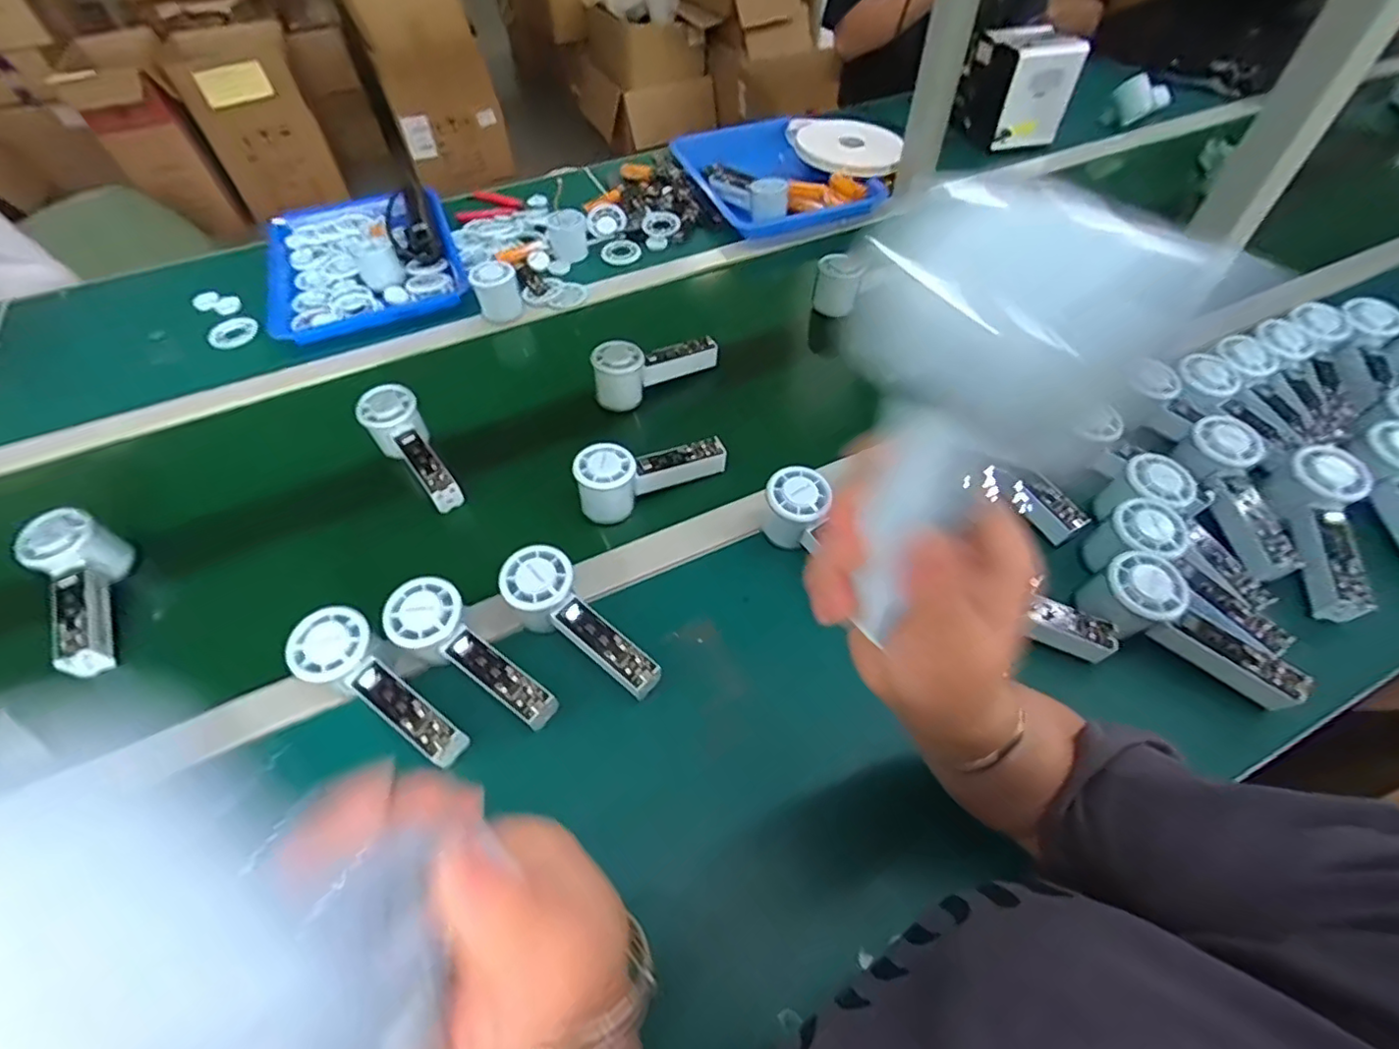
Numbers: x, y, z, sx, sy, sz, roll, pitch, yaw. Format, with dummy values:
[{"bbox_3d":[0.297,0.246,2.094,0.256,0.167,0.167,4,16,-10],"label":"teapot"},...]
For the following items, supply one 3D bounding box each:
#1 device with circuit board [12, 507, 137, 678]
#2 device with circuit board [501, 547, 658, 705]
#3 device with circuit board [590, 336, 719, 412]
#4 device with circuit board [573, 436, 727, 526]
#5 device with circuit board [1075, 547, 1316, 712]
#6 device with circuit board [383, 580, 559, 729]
[{"bbox_3d":[-0.552,0.066,0.536,0.050,0.066,0.154,-23,71,-14],"label":"device with circuit board"},{"bbox_3d":[-0.099,0.085,0.496,0.155,0.054,0.054,41,64,9],"label":"device with circuit board"},{"bbox_3d":[-0.049,-0.185,0.687,0.152,0.057,0.046,-23,55,-14],"label":"device with circuit board"},{"bbox_3d":[-0.049,-0.057,0.594,0.147,0.063,0.049,-25,56,-15],"label":"device with circuit board"},{"bbox_3d":[0.384,0.085,0.476,0.154,0.056,0.058,37,62,10],"label":"device with circuit board"},{"bbox_3d":[-0.181,0.107,0.479,0.158,0.050,0.057,37,62,9],"label":"device with circuit board"}]

